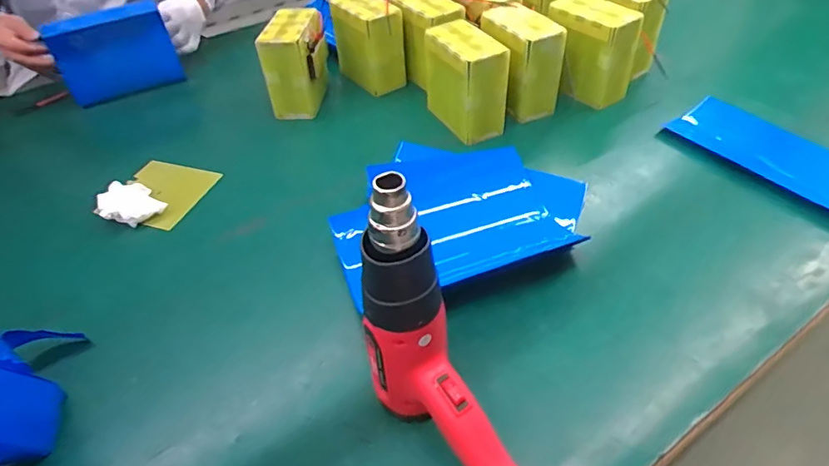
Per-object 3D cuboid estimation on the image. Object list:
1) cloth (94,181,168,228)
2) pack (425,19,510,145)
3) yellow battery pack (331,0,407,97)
[{"bbox_3d":[-0.425,-0.046,0.763,0.080,0.038,0.080,27,52,29],"label":"cloth"},{"bbox_3d":[0.079,-0.245,0.835,0.074,0.139,0.142,-25,48,-20],"label":"pack"},{"bbox_3d":[-0.082,-0.349,0.956,0.080,0.142,0.125,-29,49,-23],"label":"yellow battery pack"}]

